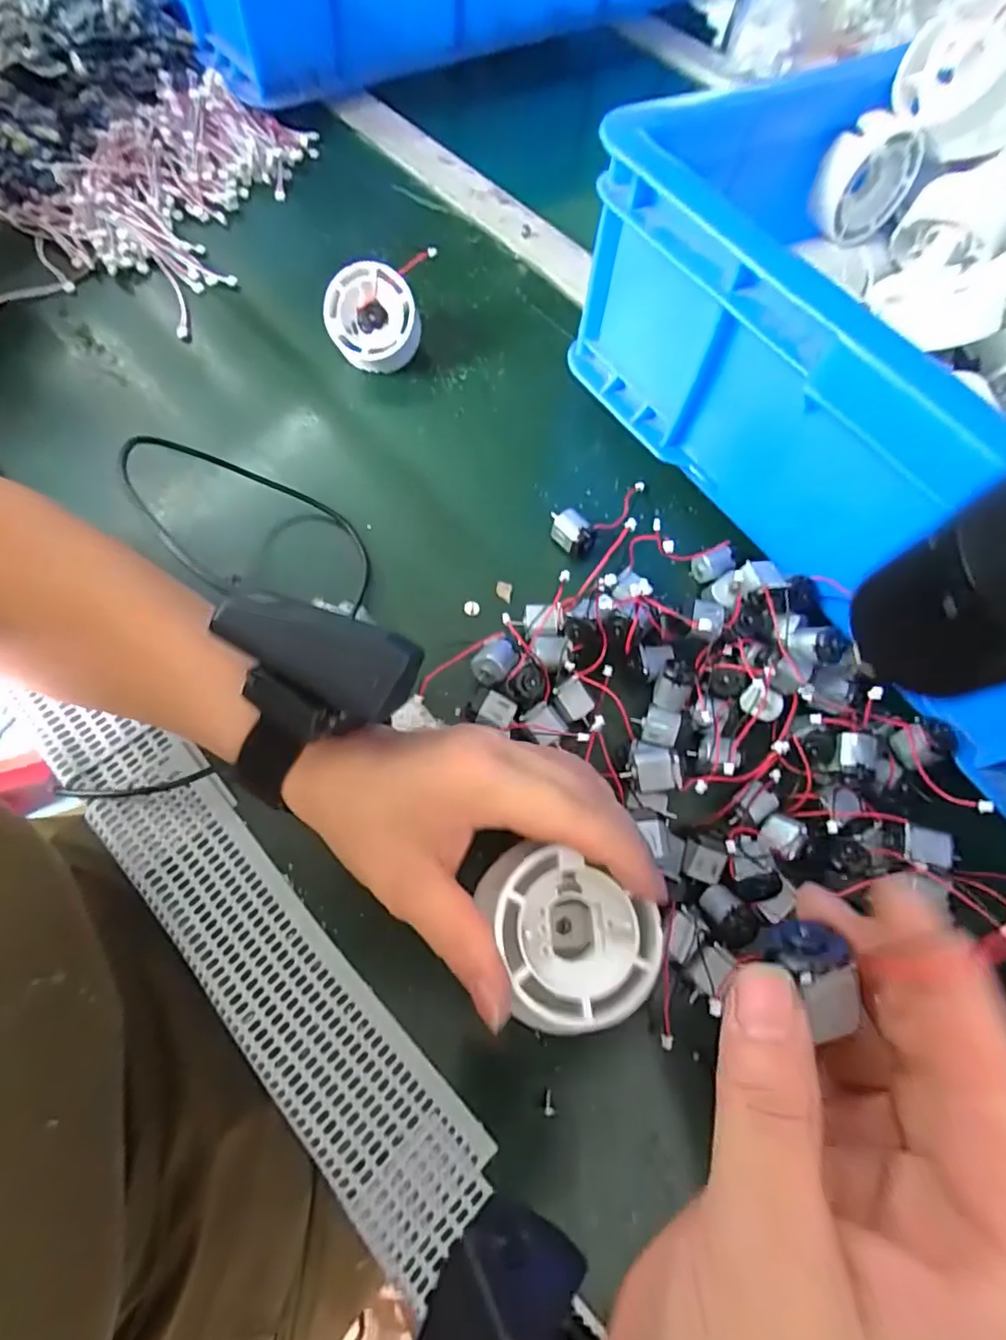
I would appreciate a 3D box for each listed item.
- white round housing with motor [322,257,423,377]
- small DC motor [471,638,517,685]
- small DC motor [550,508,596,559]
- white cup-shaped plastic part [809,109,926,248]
[{"bbox_3d":[-0.080,-0.218,0.360,0.055,0.029,0.053,1,101,7],"label":"white round housing with motor"},{"bbox_3d":[-0.003,-0.004,0.289,0.020,0.015,0.025,37,68,11],"label":"small DC motor"},{"bbox_3d":[0.039,-0.076,0.328,0.015,0.019,0.027,-37,74,-19],"label":"small DC motor"},{"bbox_3d":[0.204,-0.278,0.329,0.052,0.052,0.028,-22,70,-14],"label":"white cup-shaped plastic part"}]

